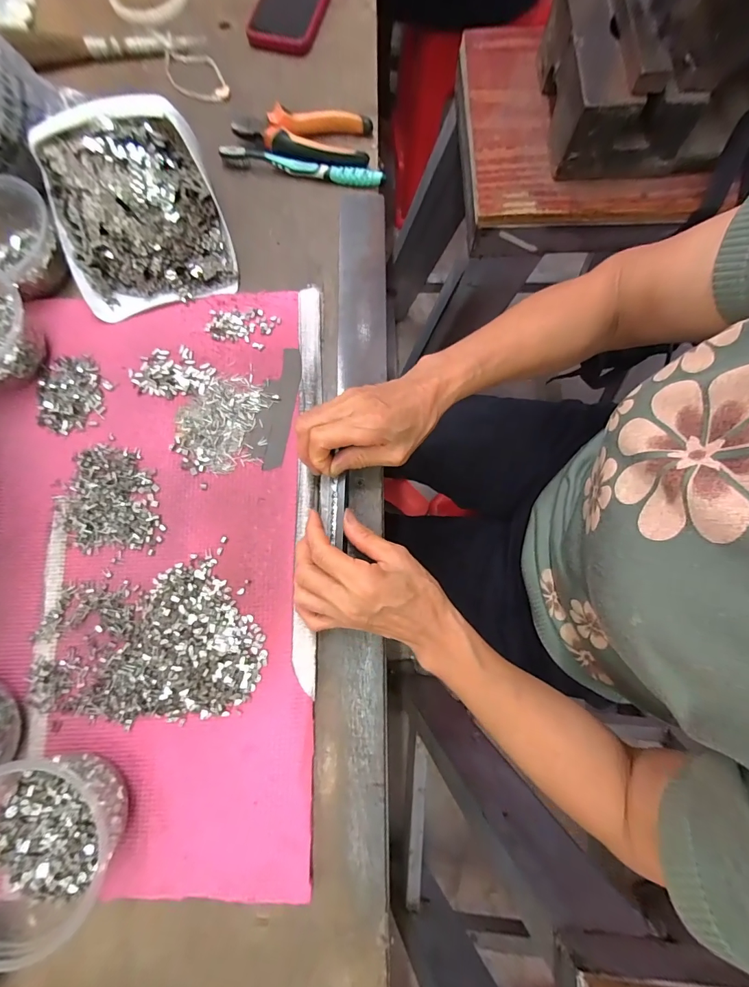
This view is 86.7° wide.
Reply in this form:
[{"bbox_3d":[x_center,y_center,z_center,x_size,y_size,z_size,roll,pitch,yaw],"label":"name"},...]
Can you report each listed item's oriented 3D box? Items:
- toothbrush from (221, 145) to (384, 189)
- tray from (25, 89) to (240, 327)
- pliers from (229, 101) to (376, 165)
[{"bbox_3d":[-0.081,-0.362,0.437,0.185,0.014,0.012,12,79,2],"label":"toothbrush"},{"bbox_3d":[-0.232,-0.275,0.381,0.155,0.043,0.177,-16,109,-5],"label":"tray"},{"bbox_3d":[-0.080,-0.398,0.443,0.148,0.022,0.064,8,78,2],"label":"pliers"}]

